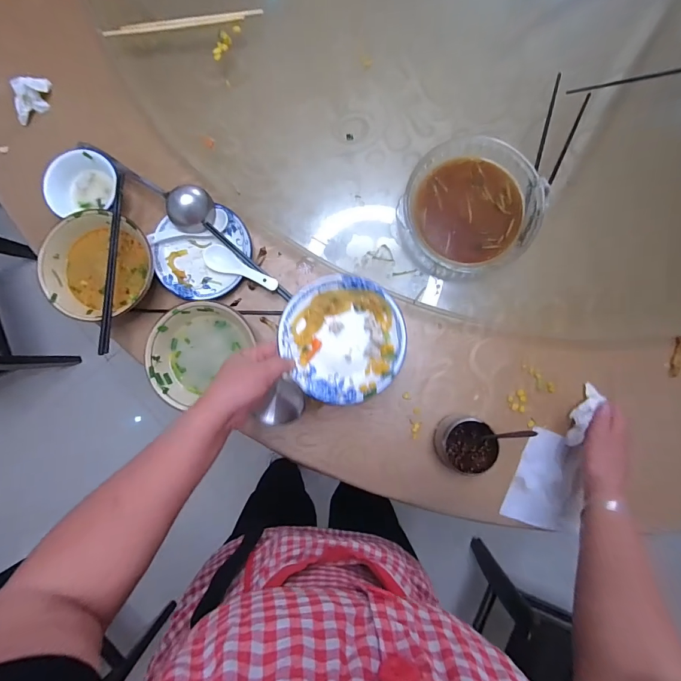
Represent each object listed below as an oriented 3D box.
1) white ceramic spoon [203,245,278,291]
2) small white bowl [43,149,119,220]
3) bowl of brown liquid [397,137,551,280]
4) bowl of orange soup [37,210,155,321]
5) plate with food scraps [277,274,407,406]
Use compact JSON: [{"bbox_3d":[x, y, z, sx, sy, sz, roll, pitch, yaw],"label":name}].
[{"bbox_3d":[-0.155,-0.115,0.591,0.128,0.025,0.039,22,90,2],"label":"white ceramic spoon"},{"bbox_3d":[-0.408,-0.248,0.594,0.112,0.043,0.095,-39,88,1],"label":"small white bowl"},{"bbox_3d":[0.191,-0.191,0.570,0.188,0.066,0.197,0,89,2],"label":"bowl of brown liquid"},{"bbox_3d":[-0.367,-0.112,0.578,0.152,0.063,0.156,0,89,2],"label":"bowl of orange soup"},{"bbox_3d":[0.005,-0.004,0.461,0.144,0.019,0.154,0,89,2],"label":"plate with food scraps"}]

